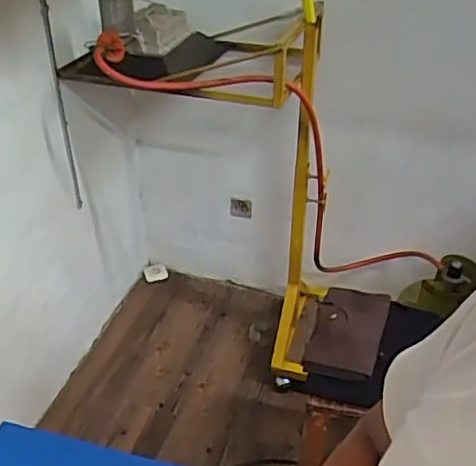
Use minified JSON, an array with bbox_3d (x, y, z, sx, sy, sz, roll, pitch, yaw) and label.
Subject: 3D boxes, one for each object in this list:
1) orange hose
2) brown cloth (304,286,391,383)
[{"bbox_3d":[0.141,-0.170,1.650,0.310,1.127,0.234,-42,39,12],"label":"orange hose"},{"bbox_3d":[0.247,0.215,1.397,0.158,0.044,0.257,12,38,15],"label":"brown cloth"}]

